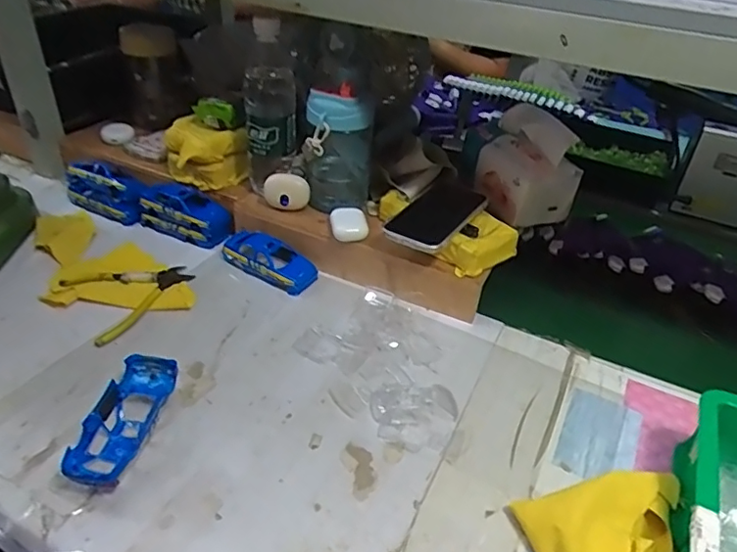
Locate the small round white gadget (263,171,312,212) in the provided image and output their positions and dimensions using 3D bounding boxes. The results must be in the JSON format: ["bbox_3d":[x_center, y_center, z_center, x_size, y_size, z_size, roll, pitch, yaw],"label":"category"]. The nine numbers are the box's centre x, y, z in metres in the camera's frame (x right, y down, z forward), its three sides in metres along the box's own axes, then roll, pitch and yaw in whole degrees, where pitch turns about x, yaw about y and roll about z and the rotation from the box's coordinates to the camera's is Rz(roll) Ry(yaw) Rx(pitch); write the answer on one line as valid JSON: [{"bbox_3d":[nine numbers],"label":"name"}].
[{"bbox_3d":[-0.107,-0.112,0.732,0.061,0.049,0.027,8,13,-8],"label":"small round white gadget"}]

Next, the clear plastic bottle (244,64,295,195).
[{"bbox_3d":[-0.131,-0.188,0.728,0.063,0.164,0.058,10,14,9],"label":"clear plastic bottle"}]

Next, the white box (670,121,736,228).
[{"bbox_3d":[0.567,-0.154,0.869,0.123,0.141,0.032,20,40,20],"label":"white box"}]

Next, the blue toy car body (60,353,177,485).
[{"bbox_3d":[-0.221,0.131,0.506,0.055,0.040,0.125,7,37,4],"label":"blue toy car body"}]

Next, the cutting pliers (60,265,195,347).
[{"bbox_3d":[-0.311,0.016,0.674,0.126,0.017,0.149,18,39,18],"label":"cutting pliers"}]

